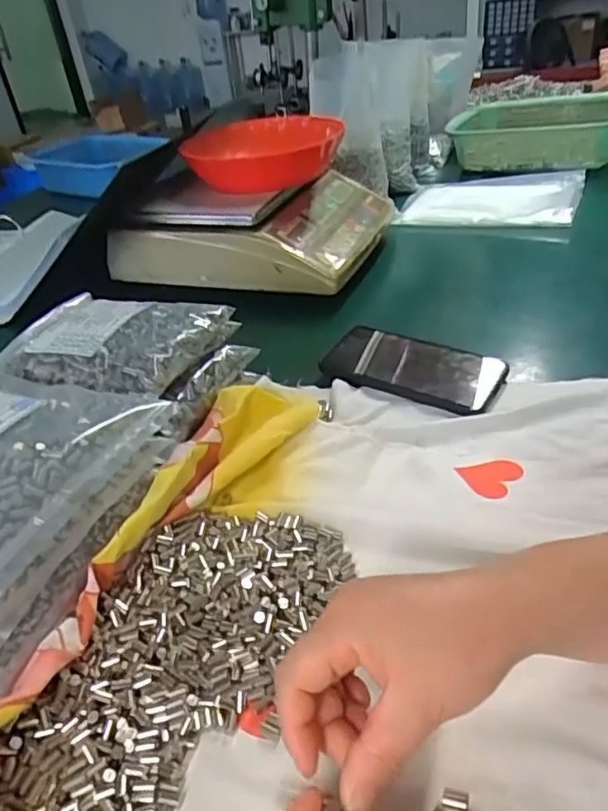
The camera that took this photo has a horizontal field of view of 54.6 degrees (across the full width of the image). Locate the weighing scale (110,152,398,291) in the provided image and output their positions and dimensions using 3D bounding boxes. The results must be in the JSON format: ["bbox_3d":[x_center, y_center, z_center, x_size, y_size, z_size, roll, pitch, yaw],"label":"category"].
[{"bbox_3d":[-0.062,-0.265,0.825,0.328,0.097,0.288,9,39,21],"label":"weighing scale"}]

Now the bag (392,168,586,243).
[{"bbox_3d":[0.283,-0.317,0.902,0.260,0.032,0.190,11,40,24],"label":"bag"}]

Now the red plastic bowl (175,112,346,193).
[{"bbox_3d":[-0.054,-0.335,0.779,0.193,0.057,0.176,-11,36,-5],"label":"red plastic bowl"}]

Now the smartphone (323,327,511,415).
[{"bbox_3d":[0.098,-0.037,0.551,0.163,0.015,0.081,17,43,30],"label":"smartphone"}]

